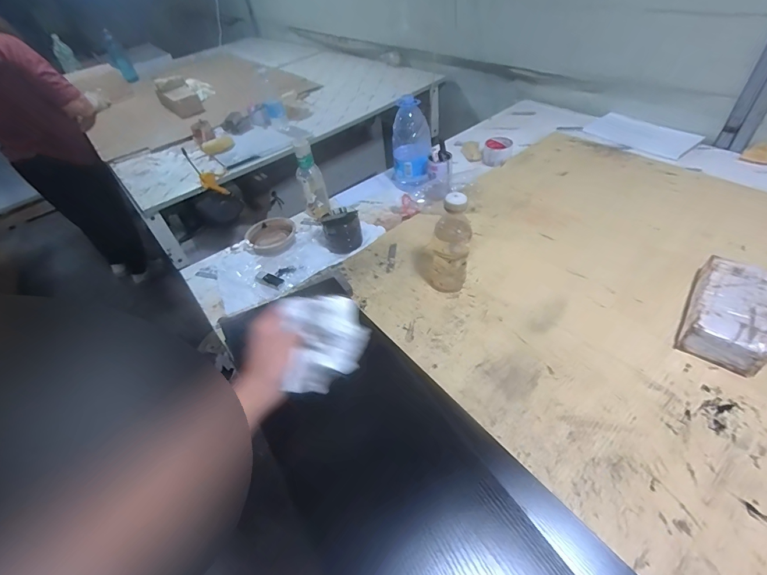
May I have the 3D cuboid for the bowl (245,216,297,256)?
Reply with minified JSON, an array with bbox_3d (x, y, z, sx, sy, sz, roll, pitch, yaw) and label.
[{"bbox_3d":[-0.285,-0.133,0.957,0.122,0.034,0.111,-4,46,4],"label":"bowl"}]

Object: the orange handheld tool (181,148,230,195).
[{"bbox_3d":[-0.569,-0.368,1.209,0.032,0.212,0.093,14,79,20],"label":"orange handheld tool"}]

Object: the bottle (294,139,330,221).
[{"bbox_3d":[-0.191,-0.280,0.984,0.068,0.193,0.055,-16,46,-8],"label":"bottle"}]

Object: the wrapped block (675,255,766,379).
[{"bbox_3d":[0.587,0.040,0.635,0.117,0.067,0.205,26,54,28],"label":"wrapped block"}]

